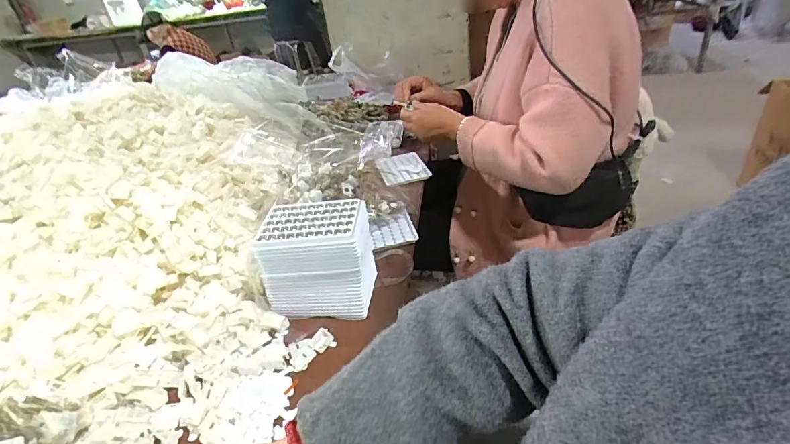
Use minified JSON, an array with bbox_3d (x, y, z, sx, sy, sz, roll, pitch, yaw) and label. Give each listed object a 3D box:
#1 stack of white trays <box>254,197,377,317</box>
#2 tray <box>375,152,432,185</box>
[{"bbox_3d":[-0.100,0.049,0.556,0.140,0.124,0.097,-7,33,1],"label":"stack of white trays"},{"bbox_3d":[0.012,-0.117,0.892,0.095,0.017,0.131,-14,34,-10],"label":"tray"}]

